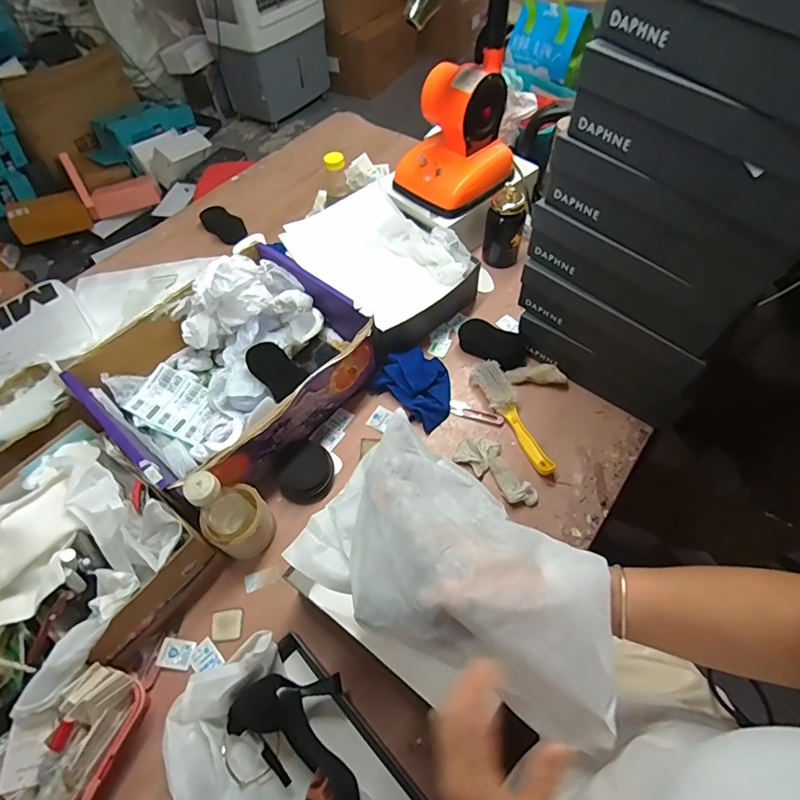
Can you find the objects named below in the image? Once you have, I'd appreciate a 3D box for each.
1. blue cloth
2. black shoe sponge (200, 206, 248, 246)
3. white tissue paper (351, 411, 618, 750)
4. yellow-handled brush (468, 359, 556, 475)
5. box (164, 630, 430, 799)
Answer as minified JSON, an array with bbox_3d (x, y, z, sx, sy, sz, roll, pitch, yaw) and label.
[{"bbox_3d":[0.036,-0.033,0.825,0.144,0.051,0.120,36,66,22],"label":"blue cloth"},{"bbox_3d":[-0.425,-0.423,1.118,0.125,0.035,0.068,34,65,22],"label":"black shoe sponge"},{"bbox_3d":[0.052,0.153,0.425,0.174,0.078,0.317,-39,64,-20],"label":"white tissue paper"},{"bbox_3d":[0.193,0.022,0.788,0.047,0.033,0.226,-24,60,-12],"label":"yellow-handled brush"},{"bbox_3d":[-0.111,0.434,0.518,0.181,0.082,0.328,-40,64,-20],"label":"box"}]

